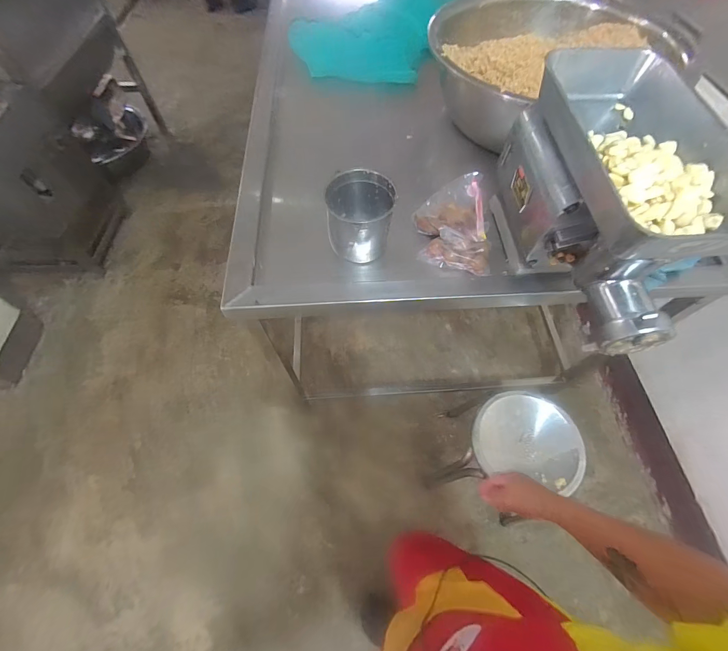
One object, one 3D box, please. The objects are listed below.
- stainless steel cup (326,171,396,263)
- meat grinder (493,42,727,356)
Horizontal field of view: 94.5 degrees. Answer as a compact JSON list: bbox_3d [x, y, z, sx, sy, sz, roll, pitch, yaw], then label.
[{"bbox_3d":[-0.006,-0.204,0.659,0.126,0.129,0.119,1,61,-1],"label":"stainless steel cup"},{"bbox_3d":[0.388,-0.190,0.565,0.200,0.261,0.434,-2,61,-2],"label":"meat grinder"}]

